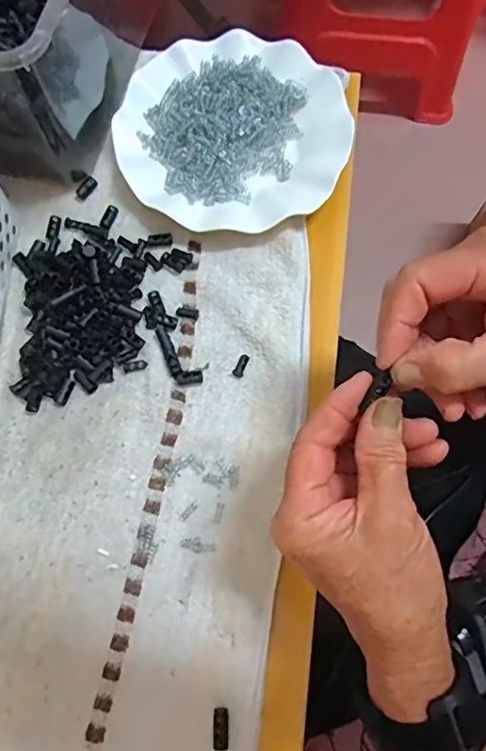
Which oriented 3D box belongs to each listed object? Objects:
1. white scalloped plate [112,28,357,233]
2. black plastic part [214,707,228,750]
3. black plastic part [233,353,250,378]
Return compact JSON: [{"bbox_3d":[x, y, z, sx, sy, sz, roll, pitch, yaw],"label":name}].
[{"bbox_3d":[-0.008,-0.199,0.443,0.180,0.026,0.182,0,73,1],"label":"white scalloped plate"},{"bbox_3d":[-0.013,0.211,0.324,0.008,0.005,0.022,-1,73,0],"label":"black plastic part"},{"bbox_3d":[-0.001,-0.008,0.390,0.007,0.005,0.018,19,74,6],"label":"black plastic part"}]

